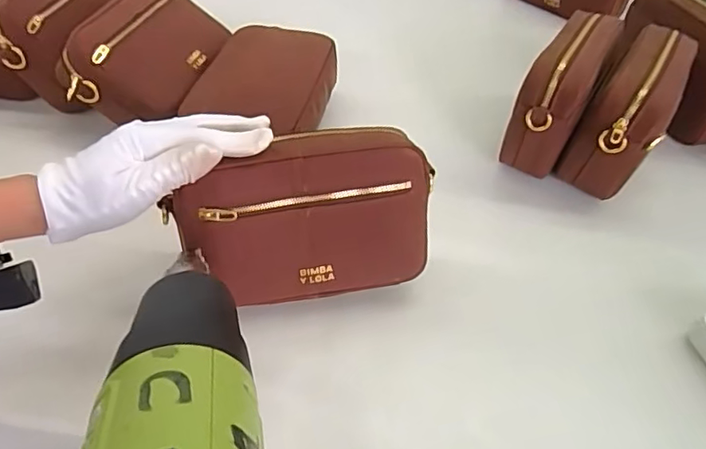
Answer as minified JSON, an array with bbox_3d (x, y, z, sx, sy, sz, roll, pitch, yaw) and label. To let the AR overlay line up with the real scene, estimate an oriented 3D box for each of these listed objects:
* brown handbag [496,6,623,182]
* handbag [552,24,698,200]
[{"bbox_3d":[0.219,-0.142,0.575,0.065,0.124,0.164,26,49,18],"label":"brown handbag"},{"bbox_3d":[0.289,-0.119,0.564,0.074,0.118,0.183,30,51,22],"label":"handbag"}]

